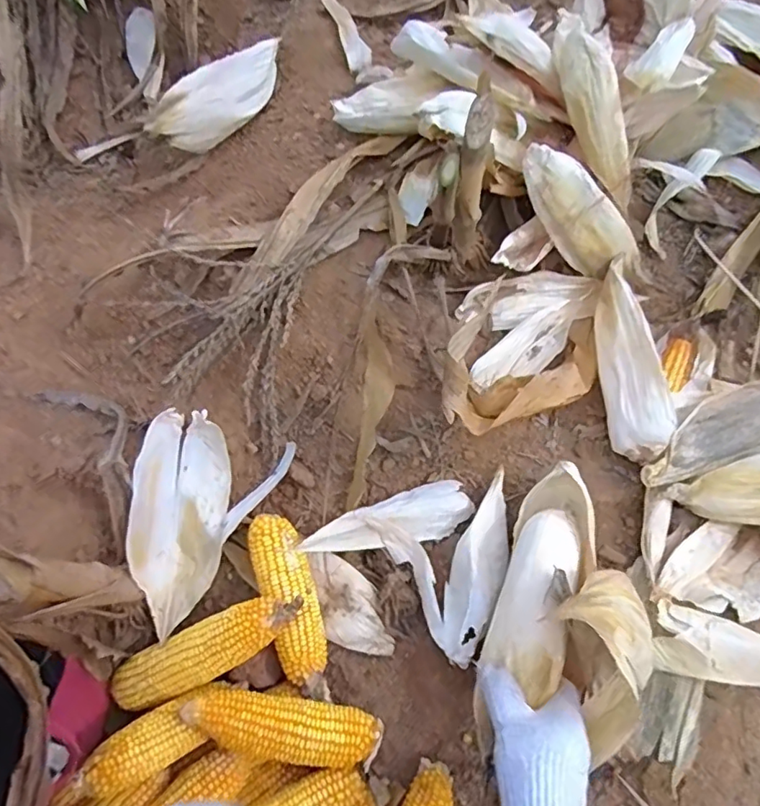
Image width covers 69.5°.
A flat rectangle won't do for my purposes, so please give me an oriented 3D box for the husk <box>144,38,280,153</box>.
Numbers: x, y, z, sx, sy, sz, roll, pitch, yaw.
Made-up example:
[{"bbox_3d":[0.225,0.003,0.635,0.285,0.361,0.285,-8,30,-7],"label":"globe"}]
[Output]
[{"bbox_3d":[-0.214,-0.405,0.737,0.048,0.077,0.229,31,61,12],"label":"husk"}]

